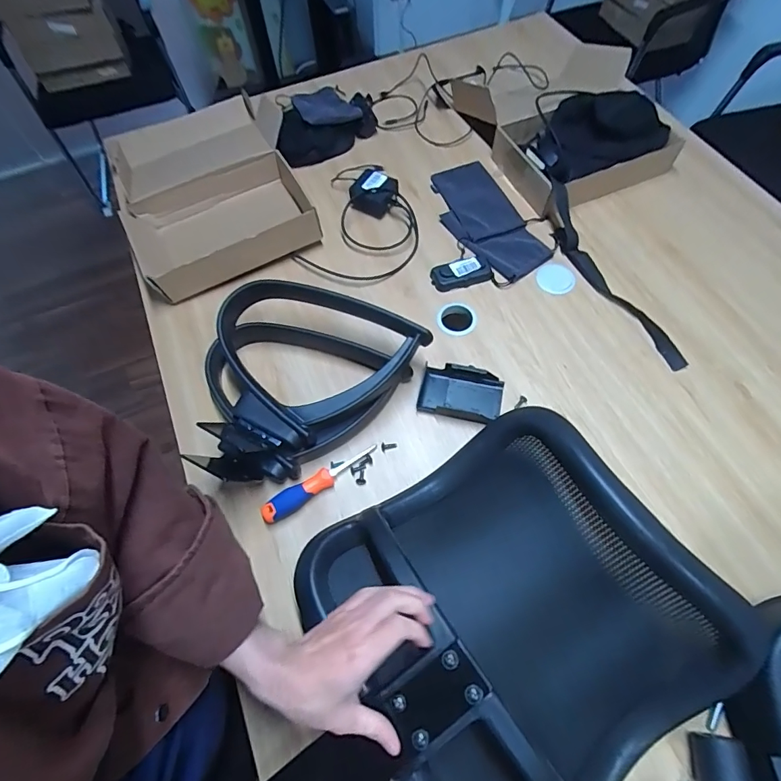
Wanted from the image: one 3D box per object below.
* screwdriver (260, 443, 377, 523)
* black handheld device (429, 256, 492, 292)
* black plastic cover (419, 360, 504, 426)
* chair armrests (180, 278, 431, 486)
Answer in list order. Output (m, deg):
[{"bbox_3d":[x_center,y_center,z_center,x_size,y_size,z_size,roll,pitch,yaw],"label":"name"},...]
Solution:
[{"bbox_3d":[-0.100,0.130,0.618,0.180,0.032,0.025,-33,66,-13],"label":"screwdriver"},{"bbox_3d":[0.129,-0.213,0.779,0.106,0.027,0.049,-15,64,-4],"label":"black handheld device"},{"bbox_3d":[0.110,0.003,0.673,0.125,0.029,0.082,14,65,10],"label":"black plastic cover"},{"bbox_3d":[-0.113,-0.033,0.655,0.325,0.111,0.278,-14,63,-4],"label":"chair armrests"}]

